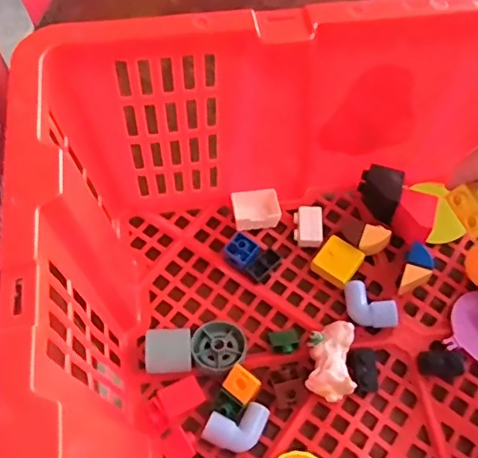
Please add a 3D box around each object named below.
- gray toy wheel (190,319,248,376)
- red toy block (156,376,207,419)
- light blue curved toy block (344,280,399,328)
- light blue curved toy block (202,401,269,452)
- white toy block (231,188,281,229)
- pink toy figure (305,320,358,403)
[{"bbox_3d":[-0.014,0.084,0.399,0.039,0.015,0.038,1,60,-1],"label":"gray toy wheel"},{"bbox_3d":[-0.038,0.115,0.377,0.028,0.014,0.020,-22,63,-14],"label":"red toy block"},{"bbox_3d":[0.096,0.058,0.413,0.045,0.015,0.026,37,65,19],"label":"light blue curved toy block"},{"bbox_3d":[-0.001,0.130,0.371,0.034,0.015,0.035,23,62,12],"label":"light blue curved toy block"},{"bbox_3d":[0.014,-0.015,0.449,0.038,0.020,0.029,-11,60,-8],"label":"white toy block"},{"bbox_3d":[0.064,0.090,0.384,0.031,0.032,0.054,10,60,4],"label":"pink toy figure"}]

